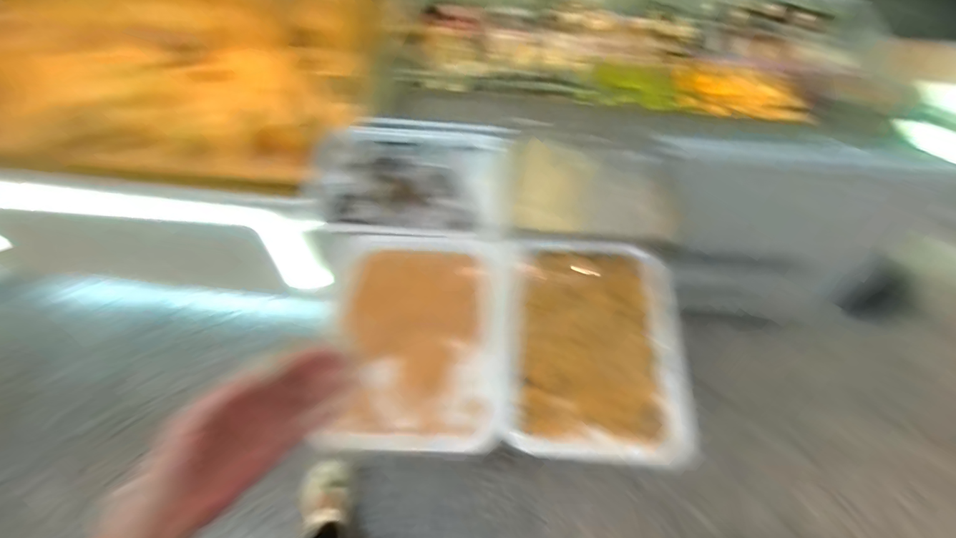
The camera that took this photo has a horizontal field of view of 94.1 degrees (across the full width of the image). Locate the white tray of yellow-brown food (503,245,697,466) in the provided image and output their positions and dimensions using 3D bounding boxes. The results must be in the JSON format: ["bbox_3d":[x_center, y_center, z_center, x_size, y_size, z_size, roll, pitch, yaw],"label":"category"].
[{"bbox_3d":[0.202,0.123,0.743,0.288,0.048,0.357,5,67,-2],"label":"white tray of yellow-brown food"}]

